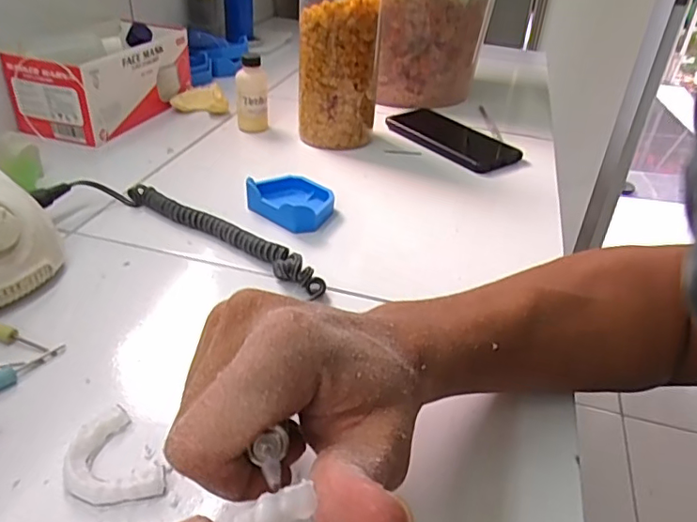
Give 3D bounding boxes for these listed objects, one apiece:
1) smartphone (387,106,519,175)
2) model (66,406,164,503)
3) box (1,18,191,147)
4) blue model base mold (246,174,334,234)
[{"bbox_3d":[0.124,-0.149,0.672,0.089,0.015,0.159,-23,43,-35],"label":"smartphone"},{"bbox_3d":[-0.120,0.103,0.280,0.039,0.010,0.060,-24,44,-35],"label":"model"},{"bbox_3d":[-0.286,-0.223,0.665,0.108,0.089,0.203,13,35,12],"label":"box"},{"bbox_3d":[-0.049,-0.056,0.509,0.076,0.026,0.060,23,38,24],"label":"blue model base mold"}]

